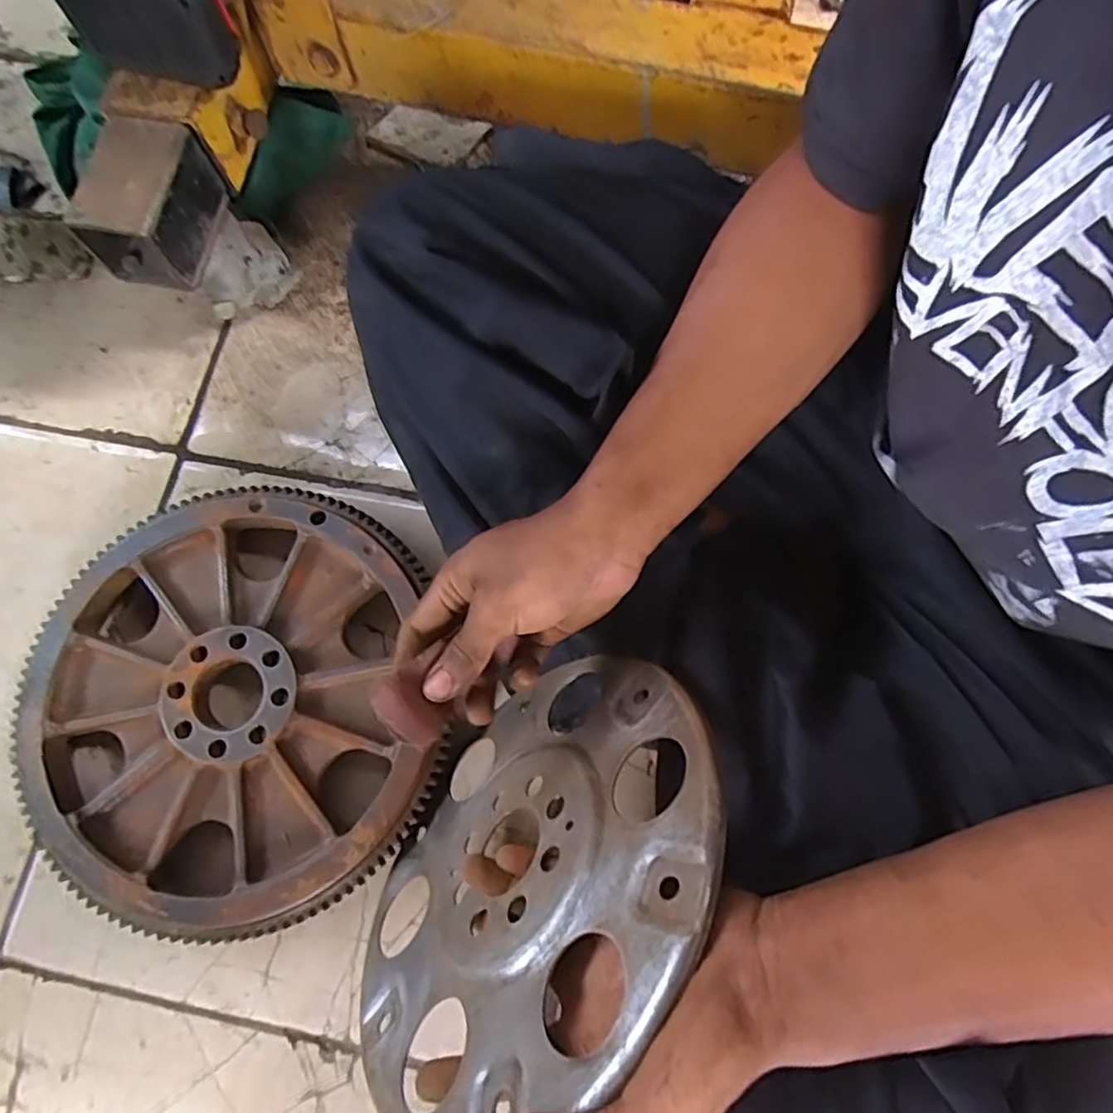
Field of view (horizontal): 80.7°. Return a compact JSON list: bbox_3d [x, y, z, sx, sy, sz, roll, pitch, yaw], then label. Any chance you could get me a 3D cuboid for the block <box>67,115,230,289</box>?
[{"bbox_3d":[-0.304,-0.264,0.494,0.065,0.071,0.102,14,76,6],"label":"block"}]

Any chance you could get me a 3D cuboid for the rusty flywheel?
[{"bbox_3d":[-0.242,0.107,0.494,0.289,0.052,0.309,-1,75,2],"label":"rusty flywheel"}]

